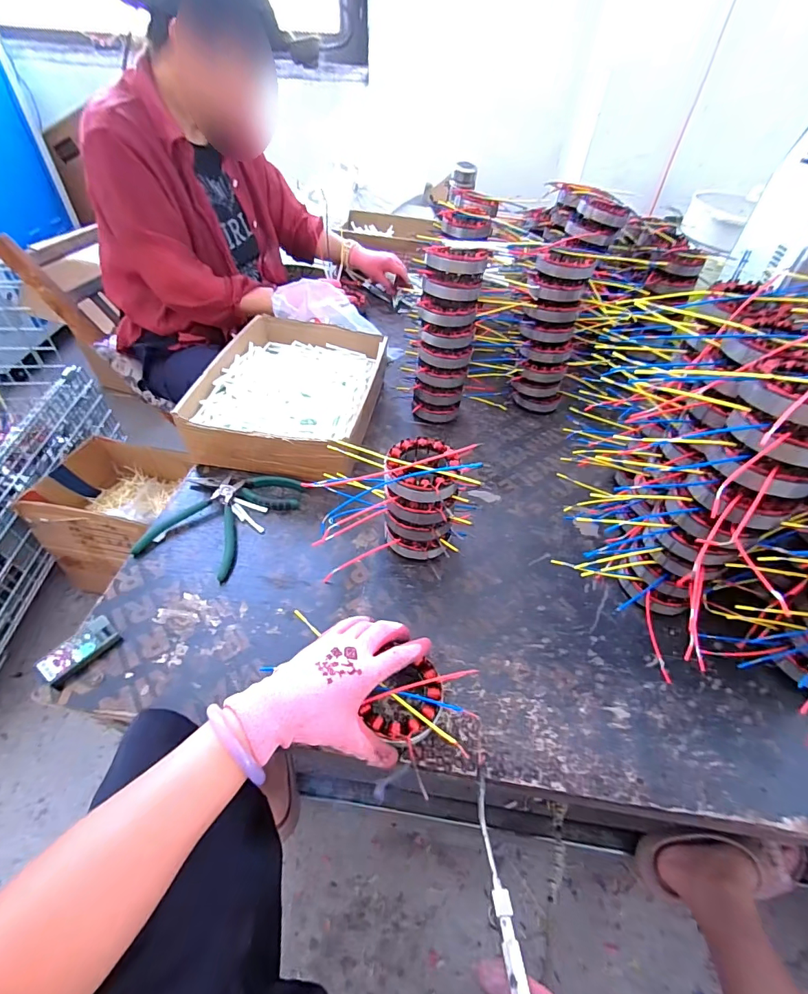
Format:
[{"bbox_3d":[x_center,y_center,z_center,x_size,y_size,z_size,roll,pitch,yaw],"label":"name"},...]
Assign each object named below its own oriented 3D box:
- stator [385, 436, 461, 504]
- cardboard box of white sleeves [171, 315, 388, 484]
[{"bbox_3d":[0.021,-0.028,0.487,0.081,0.039,0.092,2,47,-2],"label":"stator"},{"bbox_3d":[-0.173,-0.176,0.697,0.241,0.086,0.339,6,47,1],"label":"cardboard box of white sleeves"}]

